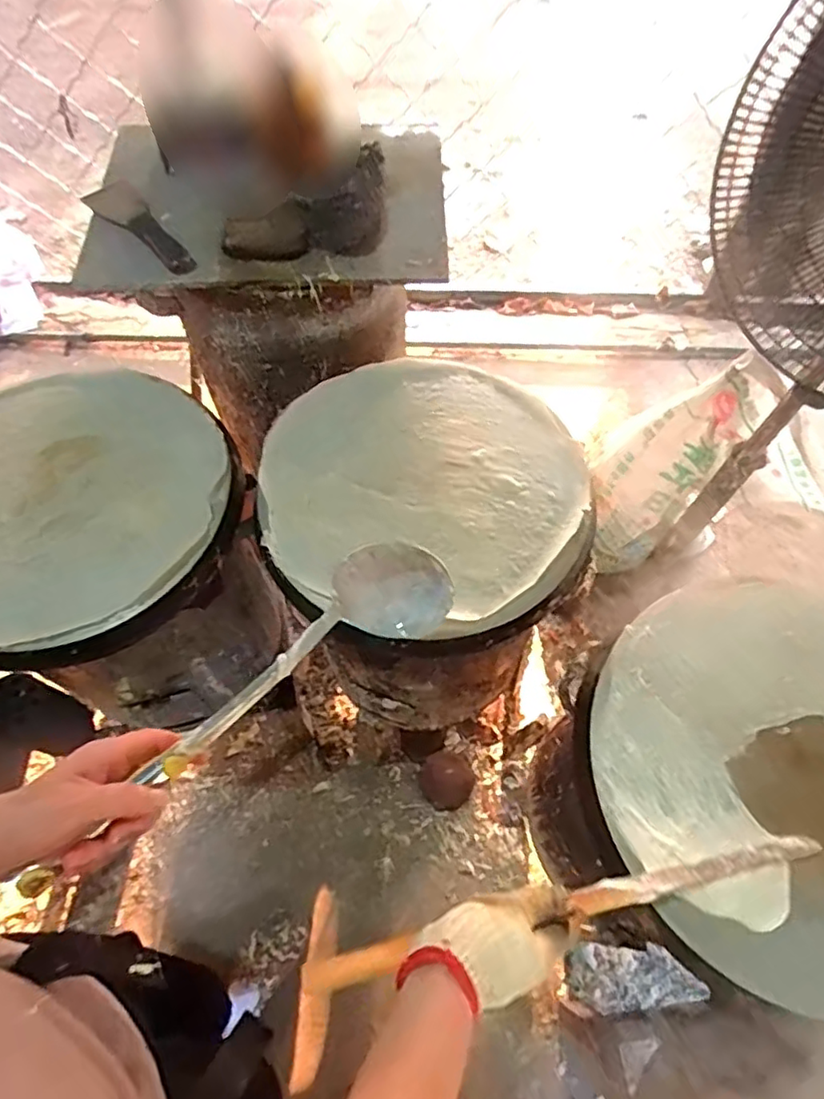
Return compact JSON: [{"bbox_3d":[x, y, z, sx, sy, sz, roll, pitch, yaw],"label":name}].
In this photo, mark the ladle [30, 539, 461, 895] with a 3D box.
[{"bbox_3d":[-0.115,0.111,0.458,0.338,0.097,0.068,-37,67,-23],"label":"ladle"}]

